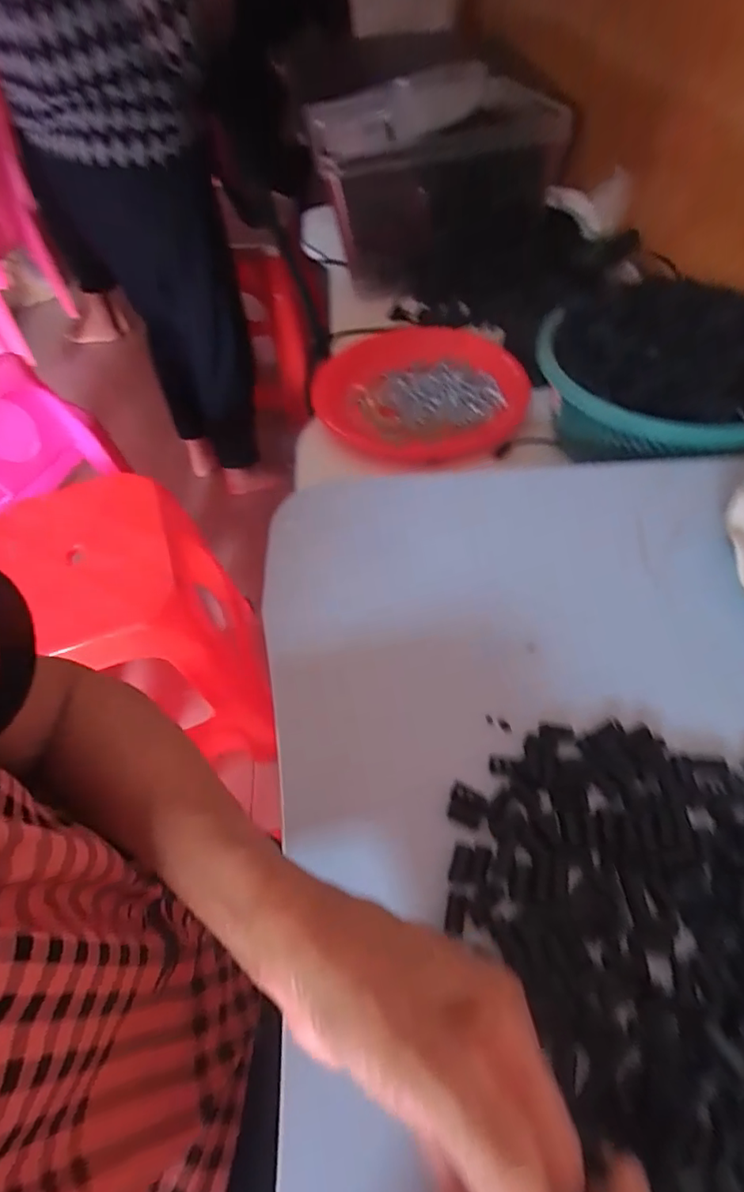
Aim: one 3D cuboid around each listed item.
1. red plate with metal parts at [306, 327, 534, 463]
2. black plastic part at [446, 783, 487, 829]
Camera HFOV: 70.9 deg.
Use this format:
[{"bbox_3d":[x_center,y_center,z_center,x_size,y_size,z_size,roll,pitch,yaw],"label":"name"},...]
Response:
[{"bbox_3d":[0.052,-0.232,0.588,0.235,0.043,0.208,23,60,19],"label":"red plate with metal parts"},{"bbox_3d":[0.050,0.111,0.276,0.019,0.004,0.019,19,59,17],"label":"black plastic part"}]

